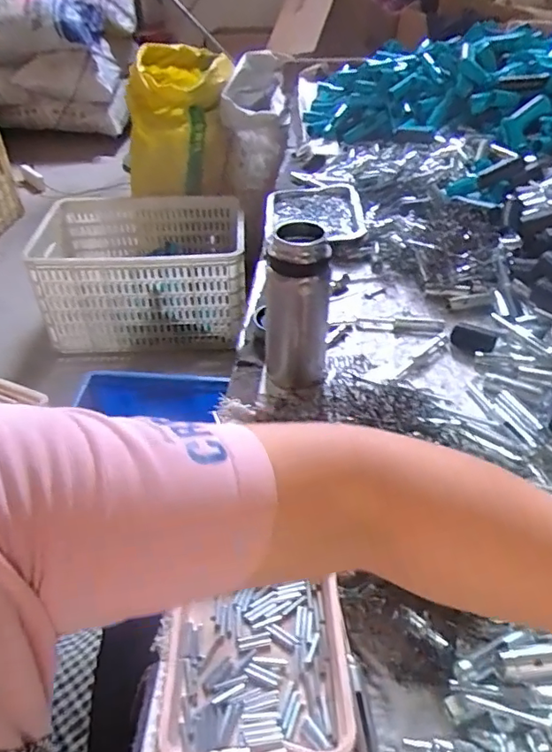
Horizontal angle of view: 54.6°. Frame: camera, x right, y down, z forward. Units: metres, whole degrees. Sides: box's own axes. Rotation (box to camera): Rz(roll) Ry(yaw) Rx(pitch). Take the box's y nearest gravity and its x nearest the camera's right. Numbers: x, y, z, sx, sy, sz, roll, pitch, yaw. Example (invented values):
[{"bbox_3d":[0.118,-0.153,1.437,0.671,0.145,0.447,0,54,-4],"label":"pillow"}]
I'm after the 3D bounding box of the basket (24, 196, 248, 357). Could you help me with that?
[{"bbox_3d":[-0.430,-0.356,1.765,0.631,0.311,0.463,-3,41,-3],"label":"basket"}]

